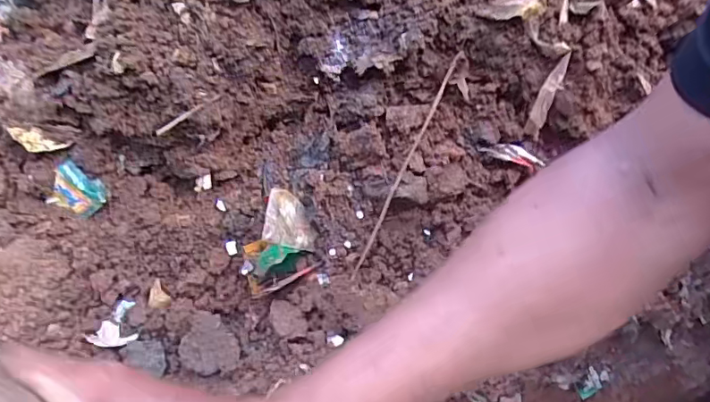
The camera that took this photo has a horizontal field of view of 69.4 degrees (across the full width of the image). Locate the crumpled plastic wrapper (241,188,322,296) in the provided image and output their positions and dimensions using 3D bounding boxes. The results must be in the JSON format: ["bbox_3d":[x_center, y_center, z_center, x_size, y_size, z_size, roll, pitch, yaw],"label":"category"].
[{"bbox_3d":[-0.087,0.043,0.569,0.089,0.082,0.072,-30,52,-23],"label":"crumpled plastic wrapper"}]

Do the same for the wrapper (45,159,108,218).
[{"bbox_3d":[-0.316,-0.010,0.580,0.051,0.062,0.015,-45,11,8],"label":"wrapper"}]

